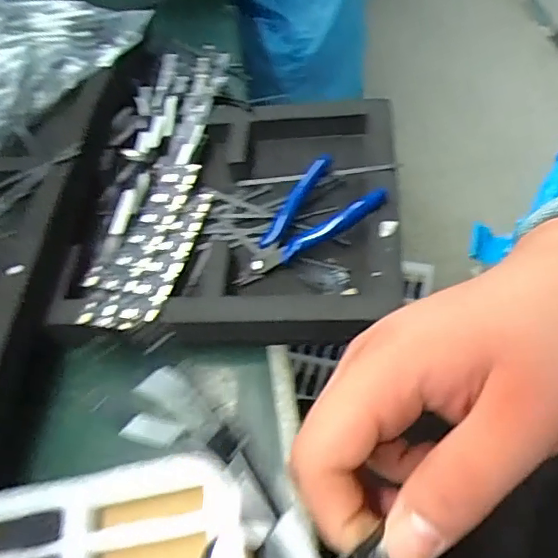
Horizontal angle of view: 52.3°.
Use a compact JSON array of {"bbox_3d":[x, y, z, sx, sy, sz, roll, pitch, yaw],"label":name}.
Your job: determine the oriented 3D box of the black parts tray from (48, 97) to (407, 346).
[{"bbox_3d":[-0.034,-0.049,0.433,0.242,0.041,0.219,-1,54,10],"label":"black parts tray"}]

